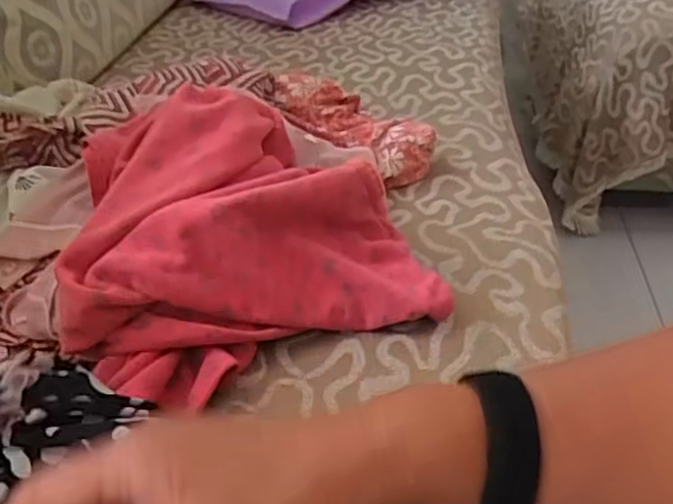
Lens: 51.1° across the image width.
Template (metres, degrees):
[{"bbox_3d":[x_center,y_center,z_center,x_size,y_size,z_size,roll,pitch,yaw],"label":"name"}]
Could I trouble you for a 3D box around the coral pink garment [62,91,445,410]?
[{"bbox_3d":[-0.079,-0.026,0.498,0.233,0.124,0.223,-16,38,-19],"label":"coral pink garment"}]

